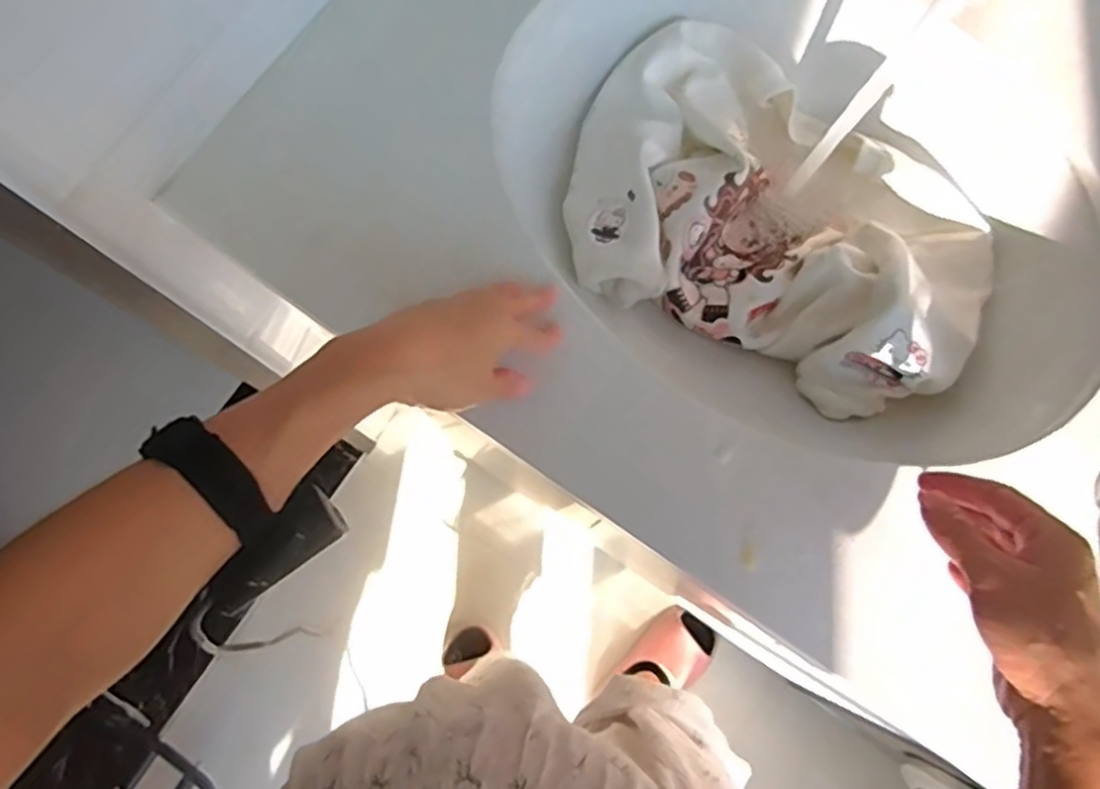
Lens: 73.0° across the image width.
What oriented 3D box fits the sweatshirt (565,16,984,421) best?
[{"bbox_3d":[0.194,-0.146,0.622,0.366,0.091,0.262,26,79,5],"label":"sweatshirt"}]

